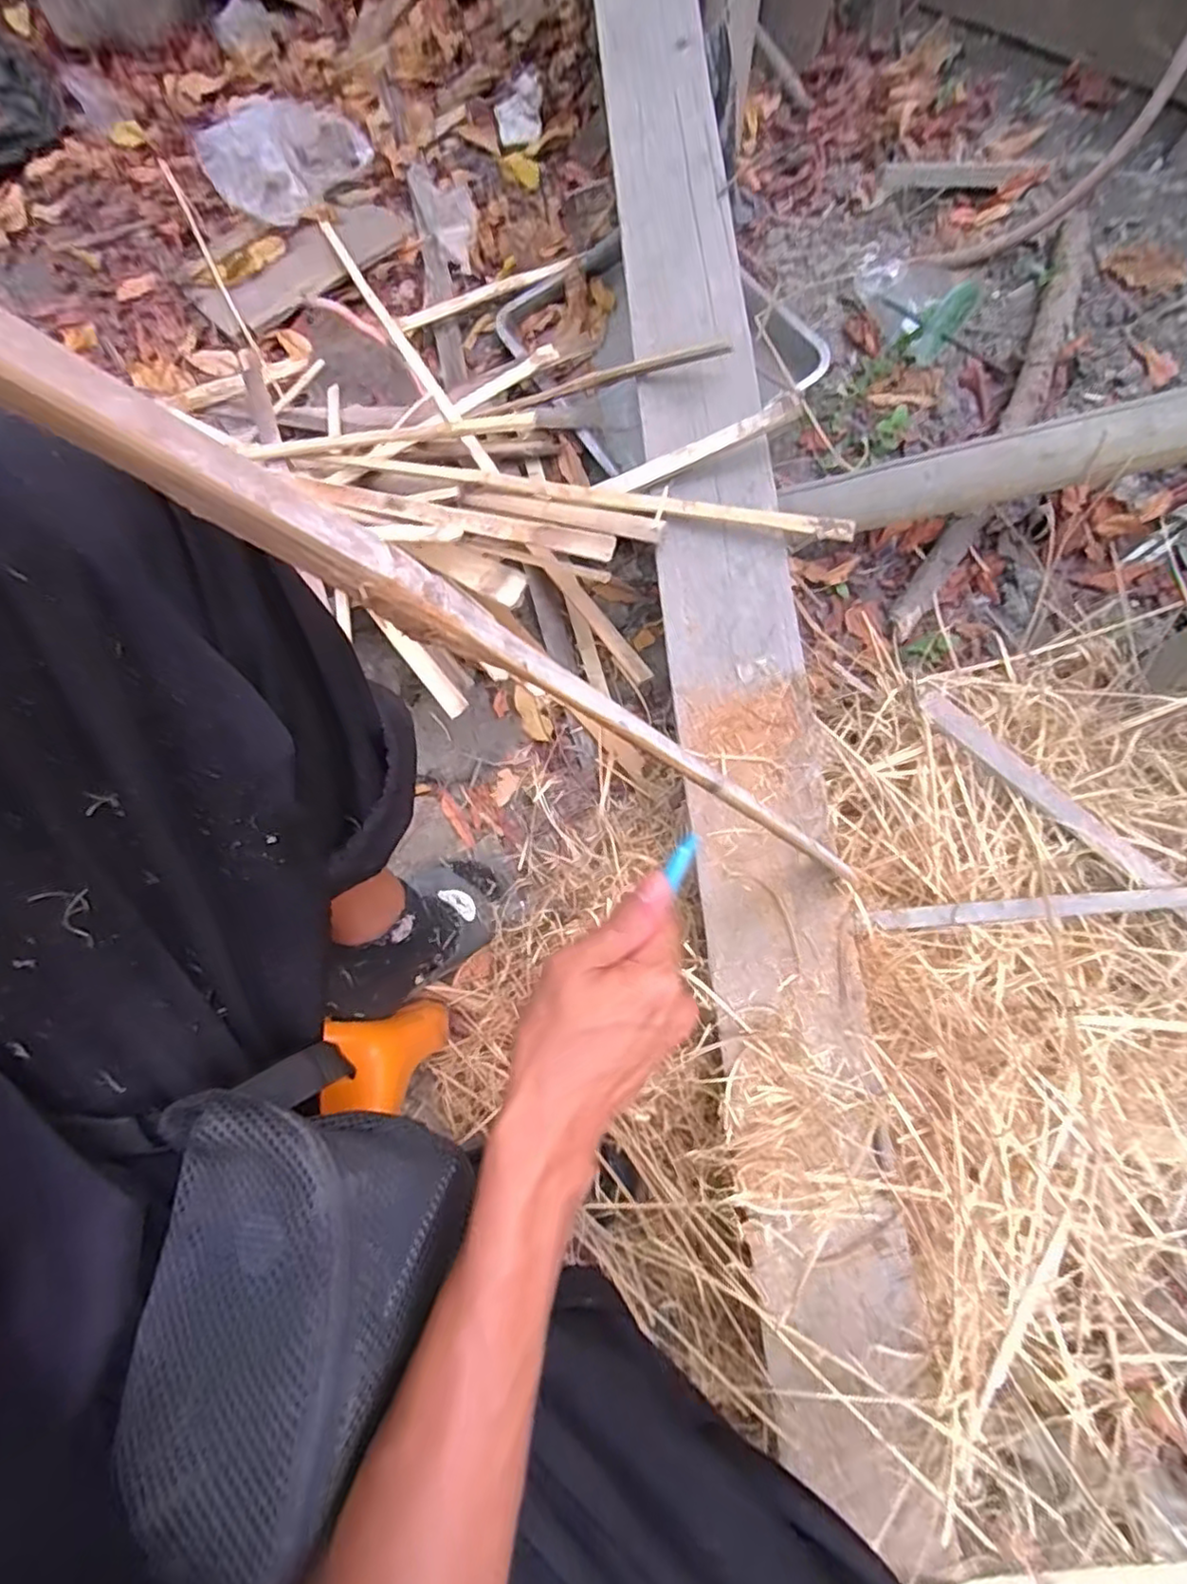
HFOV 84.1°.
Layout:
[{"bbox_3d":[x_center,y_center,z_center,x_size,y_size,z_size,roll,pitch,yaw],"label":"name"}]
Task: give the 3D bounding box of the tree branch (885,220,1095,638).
[{"bbox_3d":[0.472,-0.425,0.750,0.055,0.087,0.550,25,74,7],"label":"tree branch"}]

